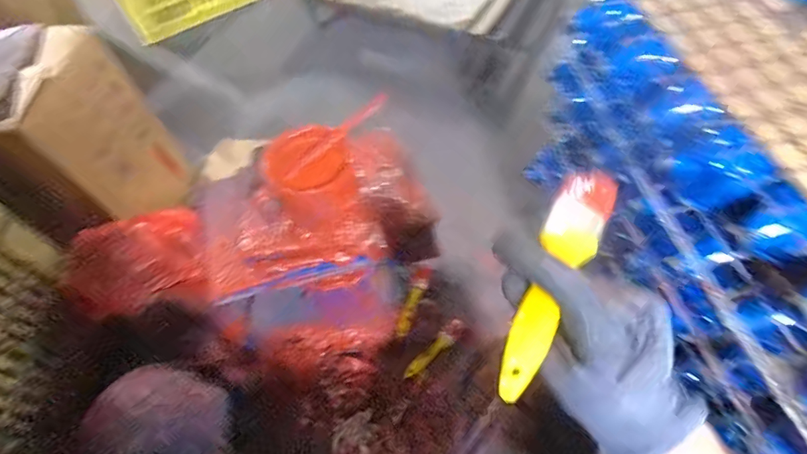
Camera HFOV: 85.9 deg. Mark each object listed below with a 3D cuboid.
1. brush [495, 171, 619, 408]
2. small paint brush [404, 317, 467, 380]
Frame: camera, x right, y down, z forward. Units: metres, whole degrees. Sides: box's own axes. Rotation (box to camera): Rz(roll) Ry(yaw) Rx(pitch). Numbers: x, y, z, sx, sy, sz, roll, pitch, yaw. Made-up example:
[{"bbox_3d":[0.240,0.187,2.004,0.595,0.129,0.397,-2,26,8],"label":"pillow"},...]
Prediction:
[{"bbox_3d":[0.091,0.026,0.263,0.034,0.020,0.165,27,58,16],"label":"brush"},{"bbox_3d":[0.063,0.249,0.874,0.152,0.013,0.034,-40,66,-21],"label":"small paint brush"}]

